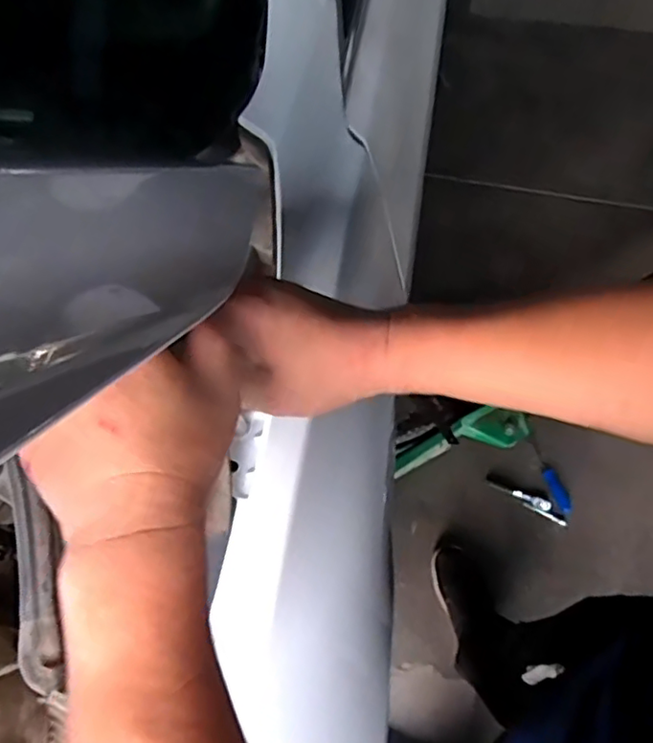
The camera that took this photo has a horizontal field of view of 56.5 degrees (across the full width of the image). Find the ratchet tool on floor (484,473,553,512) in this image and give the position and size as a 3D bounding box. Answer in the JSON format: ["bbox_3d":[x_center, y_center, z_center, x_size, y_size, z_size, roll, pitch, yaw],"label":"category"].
[{"bbox_3d":[0.449,0.286,1.429,0.157,0.014,0.024,25,65,10],"label":"ratchet tool on floor"}]

